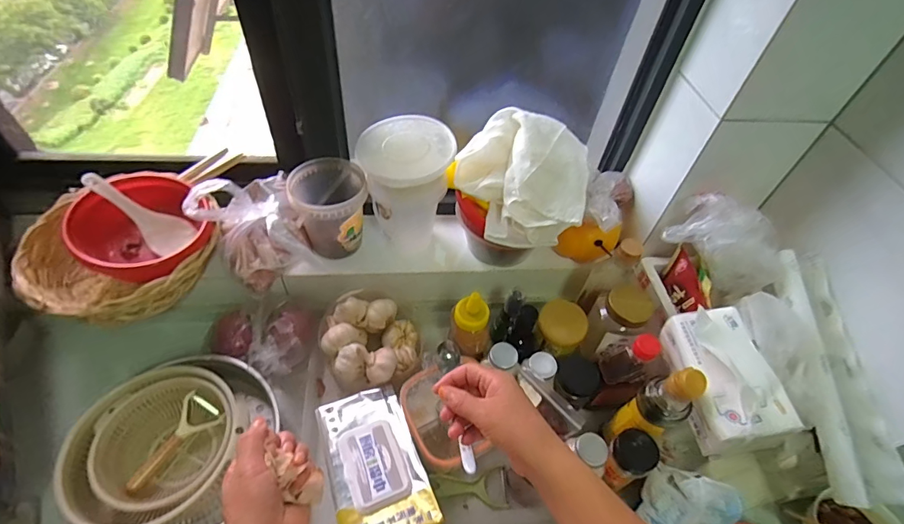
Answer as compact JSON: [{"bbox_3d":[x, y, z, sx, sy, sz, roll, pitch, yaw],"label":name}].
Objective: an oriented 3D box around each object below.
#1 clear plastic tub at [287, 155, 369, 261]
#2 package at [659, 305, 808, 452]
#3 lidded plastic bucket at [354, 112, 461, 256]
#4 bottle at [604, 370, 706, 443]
[{"bbox_3d":[-0.197,-0.081,0.717,0.115,0.126,0.120,-6,51,-11],"label":"clear plastic tub"},{"bbox_3d":[0.336,0.150,0.551,0.090,0.091,0.168,-2,51,-8],"label":"package"},{"bbox_3d":[-0.073,-0.111,0.704,0.132,0.196,0.123,3,50,-4],"label":"lidded plastic bucket"},{"bbox_3d":[0.255,0.211,0.578,0.069,0.219,0.058,27,53,15],"label":"bottle"}]

